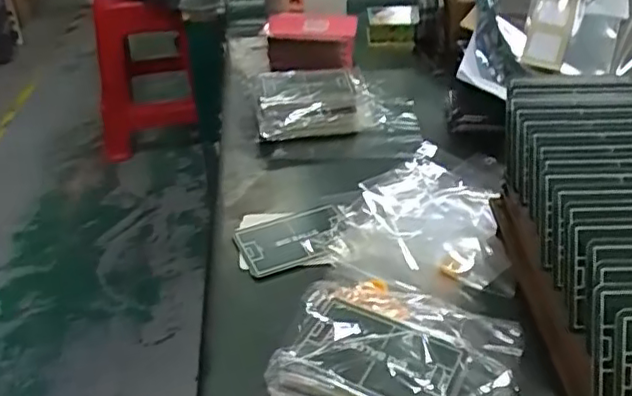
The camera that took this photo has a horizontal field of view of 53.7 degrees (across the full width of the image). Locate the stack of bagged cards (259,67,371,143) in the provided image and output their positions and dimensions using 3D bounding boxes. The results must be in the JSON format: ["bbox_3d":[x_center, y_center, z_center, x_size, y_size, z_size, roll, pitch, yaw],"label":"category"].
[{"bbox_3d":[-0.007,-0.091,0.586,0.108,0.042,0.079,-11,38,-13],"label":"stack of bagged cards"}]

